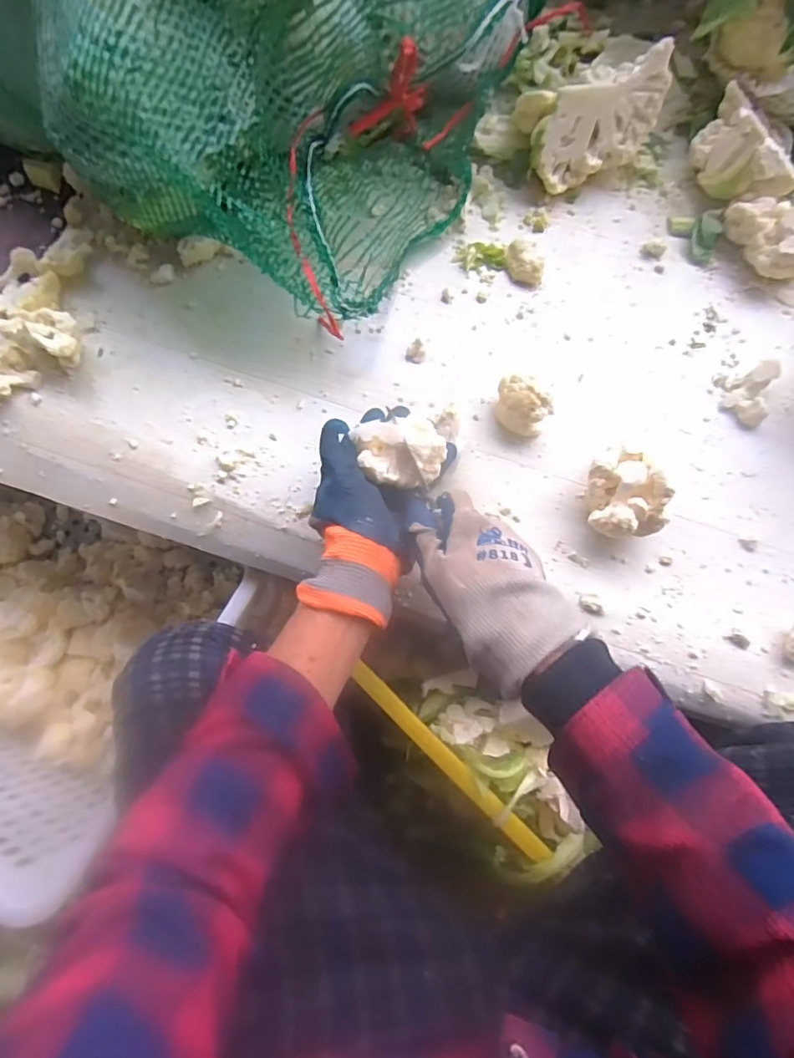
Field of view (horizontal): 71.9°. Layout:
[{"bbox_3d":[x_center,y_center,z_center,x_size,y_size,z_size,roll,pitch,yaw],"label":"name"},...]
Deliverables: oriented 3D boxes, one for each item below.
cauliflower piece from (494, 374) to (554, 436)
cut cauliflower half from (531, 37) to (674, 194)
[{"bbox_3d":[0.110,-0.108,0.480,0.051,0.045,0.042,25,79,6],"label":"cauliflower piece"},{"bbox_3d":[0.190,-0.389,0.524,0.128,0.084,0.068,-29,79,-6],"label":"cut cauliflower half"}]

